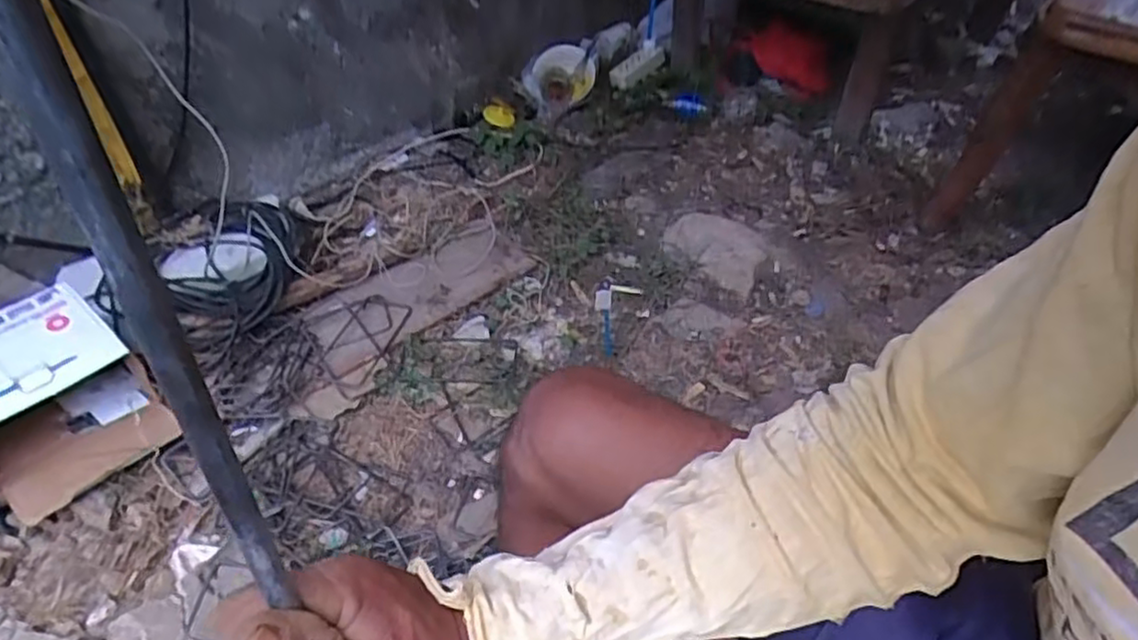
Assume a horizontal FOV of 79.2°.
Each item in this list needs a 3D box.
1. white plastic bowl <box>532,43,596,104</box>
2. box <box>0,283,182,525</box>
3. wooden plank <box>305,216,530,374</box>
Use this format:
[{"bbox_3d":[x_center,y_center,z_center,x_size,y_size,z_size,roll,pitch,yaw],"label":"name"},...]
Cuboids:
[{"bbox_3d":[-0.012,-0.594,1.671,0.145,0.136,0.037,0,-3,-19],"label":"white plastic bowl"},{"bbox_3d":[-0.723,0.111,0.955,0.268,0.160,0.222,28,51,30],"label":"box"},{"bbox_3d":[-0.269,-0.058,1.237,0.399,0.030,0.185,-30,55,-24],"label":"wooden plank"}]

